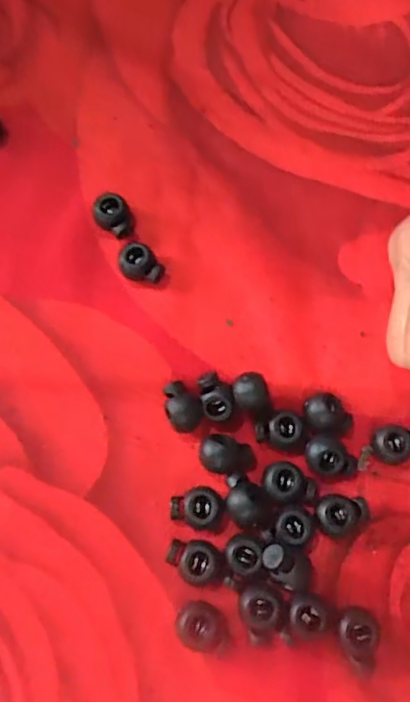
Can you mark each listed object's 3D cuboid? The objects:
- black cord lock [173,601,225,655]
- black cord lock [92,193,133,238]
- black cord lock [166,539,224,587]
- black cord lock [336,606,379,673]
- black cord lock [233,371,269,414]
[{"bbox_3d":[-0.001,0.096,0.194,0.018,0.011,0.014,23,72,6],"label":"black cord lock"},{"bbox_3d":[-0.039,-0.057,0.239,0.015,0.011,0.017,-16,72,-7],"label":"black cord lock"},{"bbox_3d":[-0.004,0.075,0.201,0.019,0.012,0.014,15,71,3],"label":"black cord lock"},{"bbox_3d":[0.052,0.100,0.195,0.013,0.010,0.019,5,71,0],"label":"black cord lock"},{"bbox_3d":[0.017,0.016,0.216,0.013,0.009,0.016,-1,71,-2],"label":"black cord lock"}]

